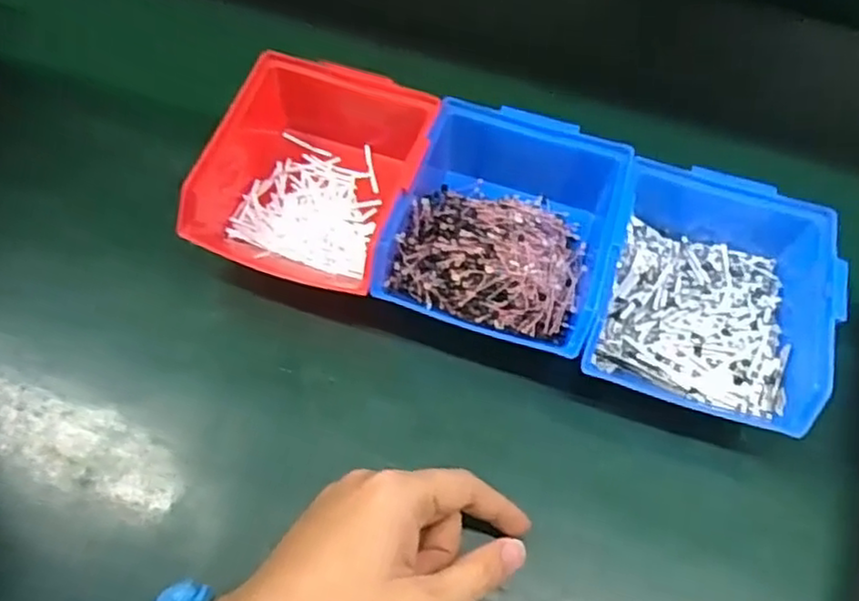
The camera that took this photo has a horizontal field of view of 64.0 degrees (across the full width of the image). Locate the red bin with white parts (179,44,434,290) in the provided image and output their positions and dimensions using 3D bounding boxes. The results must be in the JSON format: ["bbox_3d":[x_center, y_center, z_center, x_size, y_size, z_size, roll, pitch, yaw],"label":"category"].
[{"bbox_3d":[-0.068,-0.076,0.434,0.122,0.079,0.146,17,62,6],"label":"red bin with white parts"}]

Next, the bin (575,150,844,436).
[{"bbox_3d":[0.161,-0.006,0.402,0.124,0.066,0.145,18,62,6],"label":"bin"}]

